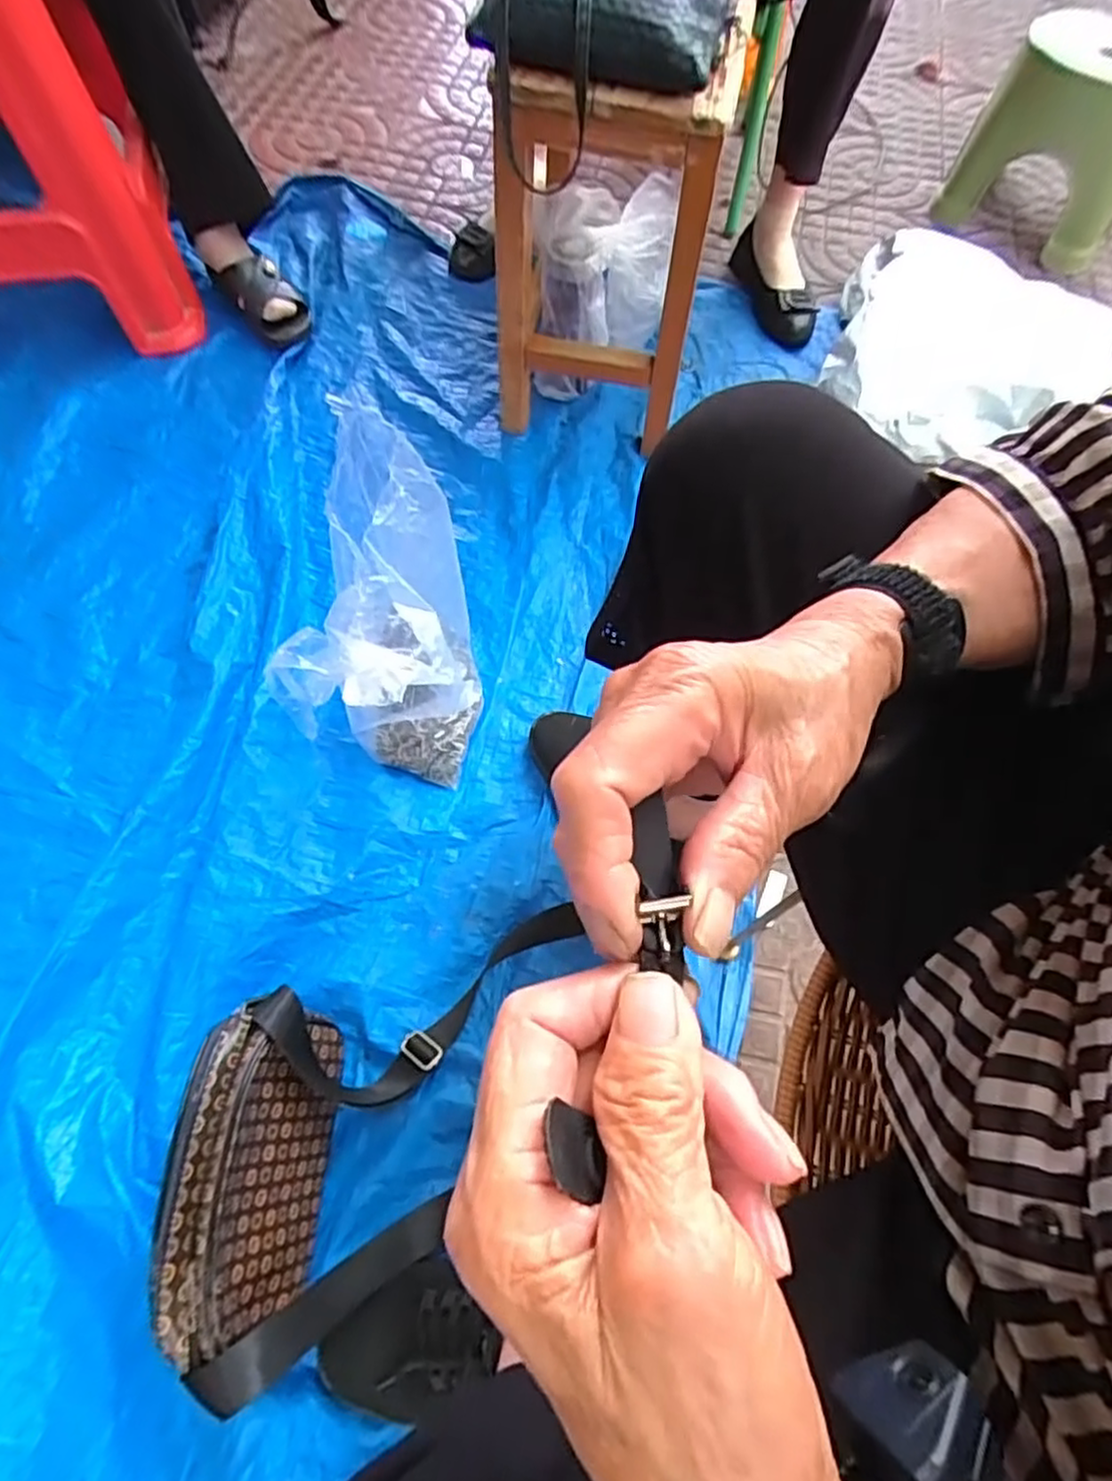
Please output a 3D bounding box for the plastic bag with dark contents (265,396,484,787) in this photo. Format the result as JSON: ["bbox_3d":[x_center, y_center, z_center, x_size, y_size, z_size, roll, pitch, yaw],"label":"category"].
[{"bbox_3d":[-0.148,-0.110,0.657,0.150,0.292,0.195,21,66,9],"label":"plastic bag with dark contents"}]

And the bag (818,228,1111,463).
[{"bbox_3d":[0.605,-0.558,1.010,0.398,0.110,0.384,18,65,7],"label":"bag"}]

